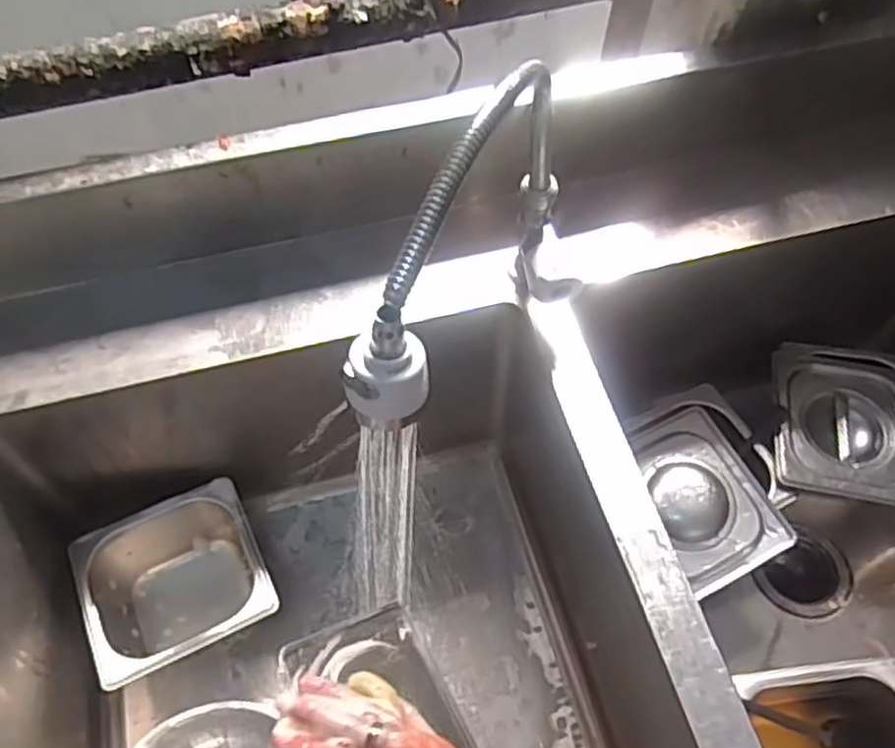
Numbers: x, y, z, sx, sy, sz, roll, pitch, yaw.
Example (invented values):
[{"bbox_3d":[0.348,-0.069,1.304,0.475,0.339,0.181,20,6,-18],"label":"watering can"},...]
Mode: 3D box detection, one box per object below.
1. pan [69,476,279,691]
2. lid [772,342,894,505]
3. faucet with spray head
[{"bbox_3d":[-0.284,0.228,0.795,0.175,0.104,0.166,-23,62,-13],"label":"pan"},{"bbox_3d":[0.462,0.049,0.835,0.172,0.016,0.192,7,58,5],"label":"lid"},{"bbox_3d":[0.029,-0.076,0.493,0.060,0.226,0.275,24,62,14],"label":"faucet with spray head"}]

